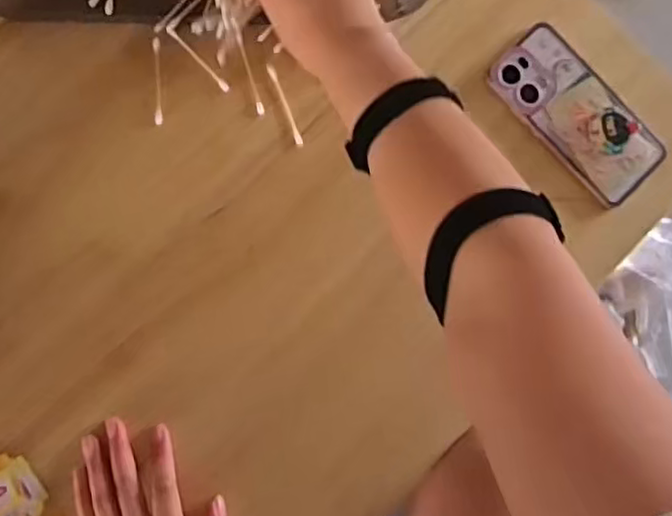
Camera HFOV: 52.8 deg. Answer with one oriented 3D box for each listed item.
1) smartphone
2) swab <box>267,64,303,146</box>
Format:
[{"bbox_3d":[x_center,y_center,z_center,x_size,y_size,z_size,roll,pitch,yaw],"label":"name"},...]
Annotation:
[{"bbox_3d":[0.209,-0.124,0.581,0.078,0.017,0.159,-43,88,-2],"label":"smartphone"},{"bbox_3d":[-0.042,-0.128,0.564,0.007,0.004,0.072,-21,86,-9],"label":"swab"}]

